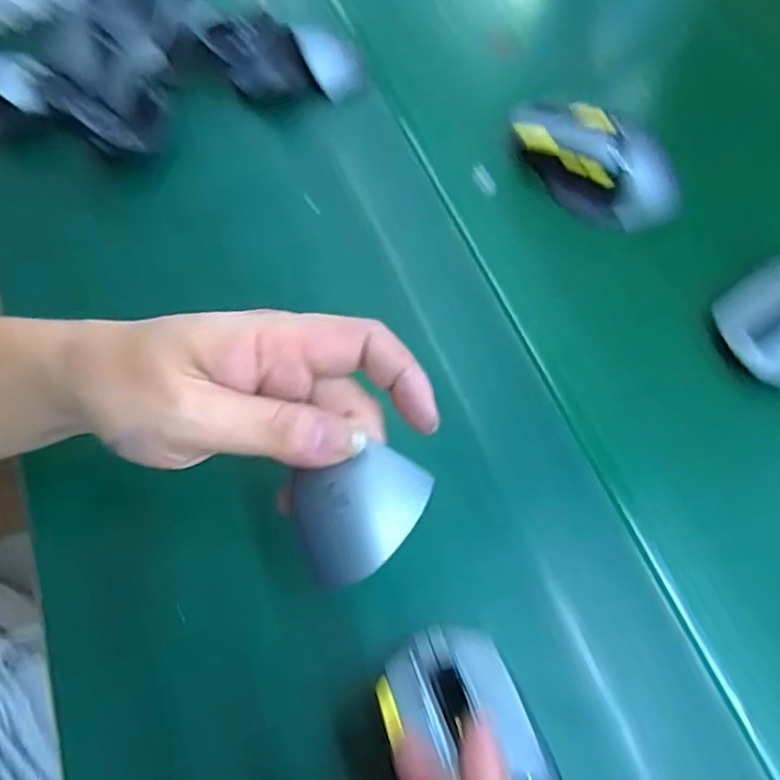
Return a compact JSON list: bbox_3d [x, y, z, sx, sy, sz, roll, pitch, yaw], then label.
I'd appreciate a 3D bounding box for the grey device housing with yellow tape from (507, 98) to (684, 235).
[{"bbox_3d":[0.136,-0.153,0.423,0.116,0.050,0.057,25,68,14],"label":"grey device housing with yellow tape"}]

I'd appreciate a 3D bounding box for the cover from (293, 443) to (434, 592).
[{"bbox_3d":[-0.010,0.044,0.234,0.050,0.010,0.042,-27,66,-10],"label":"cover"}]

